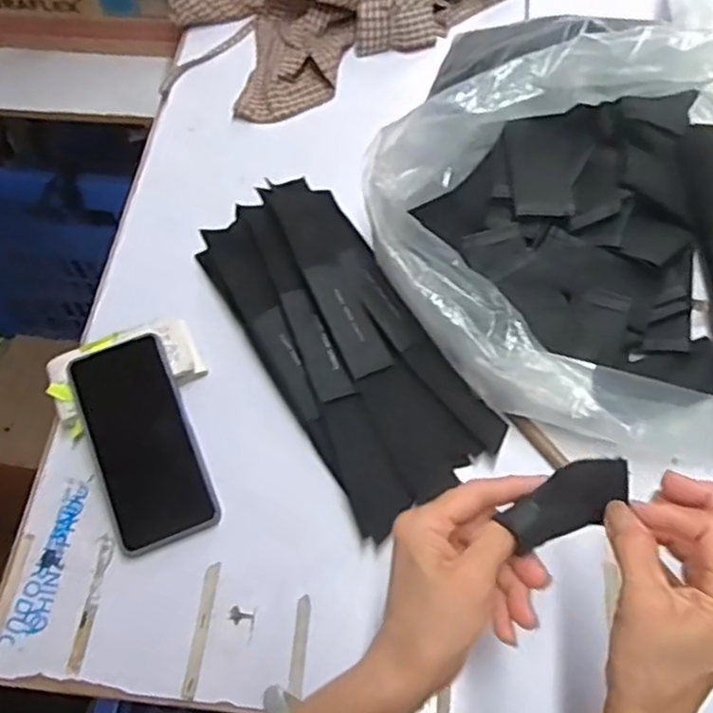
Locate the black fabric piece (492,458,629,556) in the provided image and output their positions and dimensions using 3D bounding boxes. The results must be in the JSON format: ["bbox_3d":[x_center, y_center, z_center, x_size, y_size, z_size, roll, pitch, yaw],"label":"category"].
[{"bbox_3d":[0.115,0.081,0.390,0.069,0.025,0.029,-30,64,-1],"label":"black fabric piece"}]

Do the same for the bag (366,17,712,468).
[{"bbox_3d":[0.242,-0.090,0.544,0.398,0.179,0.330,-19,62,-7],"label":"bag"}]

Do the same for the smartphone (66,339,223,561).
[{"bbox_3d":[-0.174,0.069,0.571,0.082,0.018,0.169,-22,71,-4],"label":"smartphone"}]

